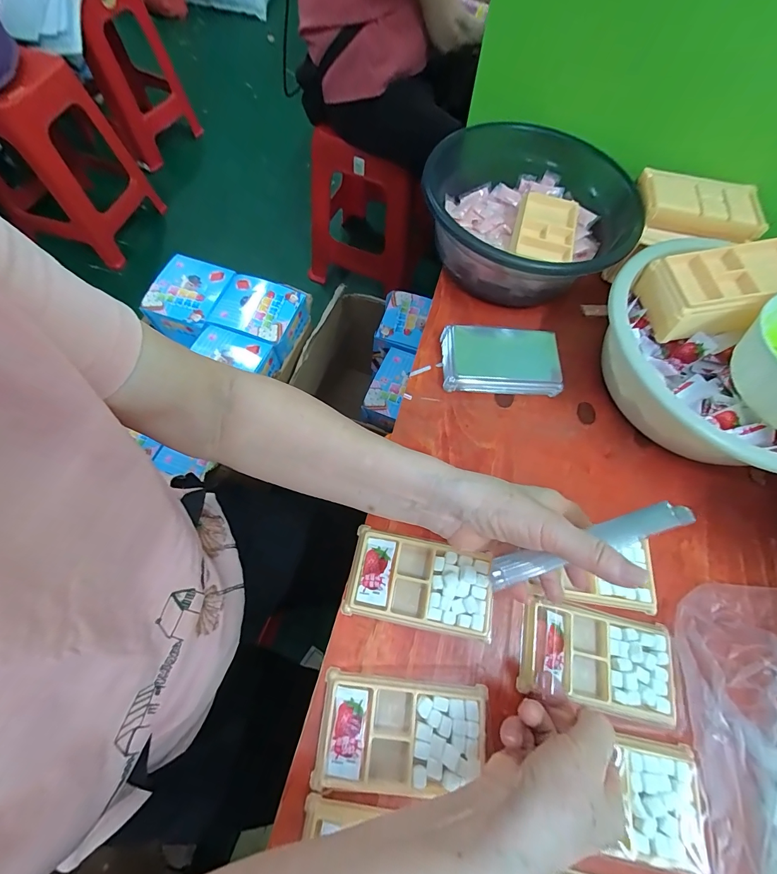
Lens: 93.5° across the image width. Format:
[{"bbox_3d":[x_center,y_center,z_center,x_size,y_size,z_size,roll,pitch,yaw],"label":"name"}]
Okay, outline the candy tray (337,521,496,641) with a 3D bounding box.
[{"bbox_3d":[0.030,0.137,0.345,0.132,0.015,0.077,11,67,1],"label":"candy tray"}]

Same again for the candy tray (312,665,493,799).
[{"bbox_3d":[0.011,0.243,0.299,0.135,0.010,0.078,8,67,-1],"label":"candy tray"}]

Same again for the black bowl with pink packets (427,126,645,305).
[{"bbox_3d":[0.165,-0.286,0.480,0.257,0.107,0.242,1,67,-3],"label":"black bowl with pink packets"}]

